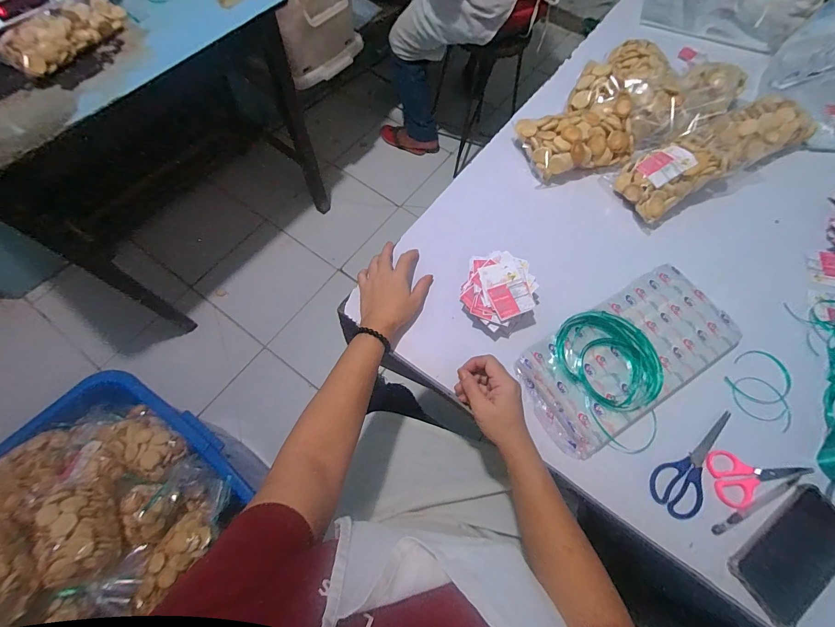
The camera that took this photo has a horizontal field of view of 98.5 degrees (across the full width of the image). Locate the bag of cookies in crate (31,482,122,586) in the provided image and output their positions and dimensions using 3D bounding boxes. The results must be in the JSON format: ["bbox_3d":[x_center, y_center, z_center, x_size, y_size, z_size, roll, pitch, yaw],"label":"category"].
[{"bbox_3d":[-0.556,0.352,0.593,0.084,0.083,0.154,-24,70,-12],"label":"bag of cookies in crate"}]

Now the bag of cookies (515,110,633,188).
[{"bbox_3d":[0.299,-0.327,0.677,0.187,0.069,0.119,-12,68,-7],"label":"bag of cookies"}]

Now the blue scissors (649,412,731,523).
[{"bbox_3d":[0.385,0.203,0.486,0.169,0.004,0.062,-33,72,-15],"label":"blue scissors"}]

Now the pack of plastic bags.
[{"bbox_3d":[0.316,0.057,0.539,0.338,0.026,0.156,-29,71,-14],"label":"pack of plastic bags"}]

